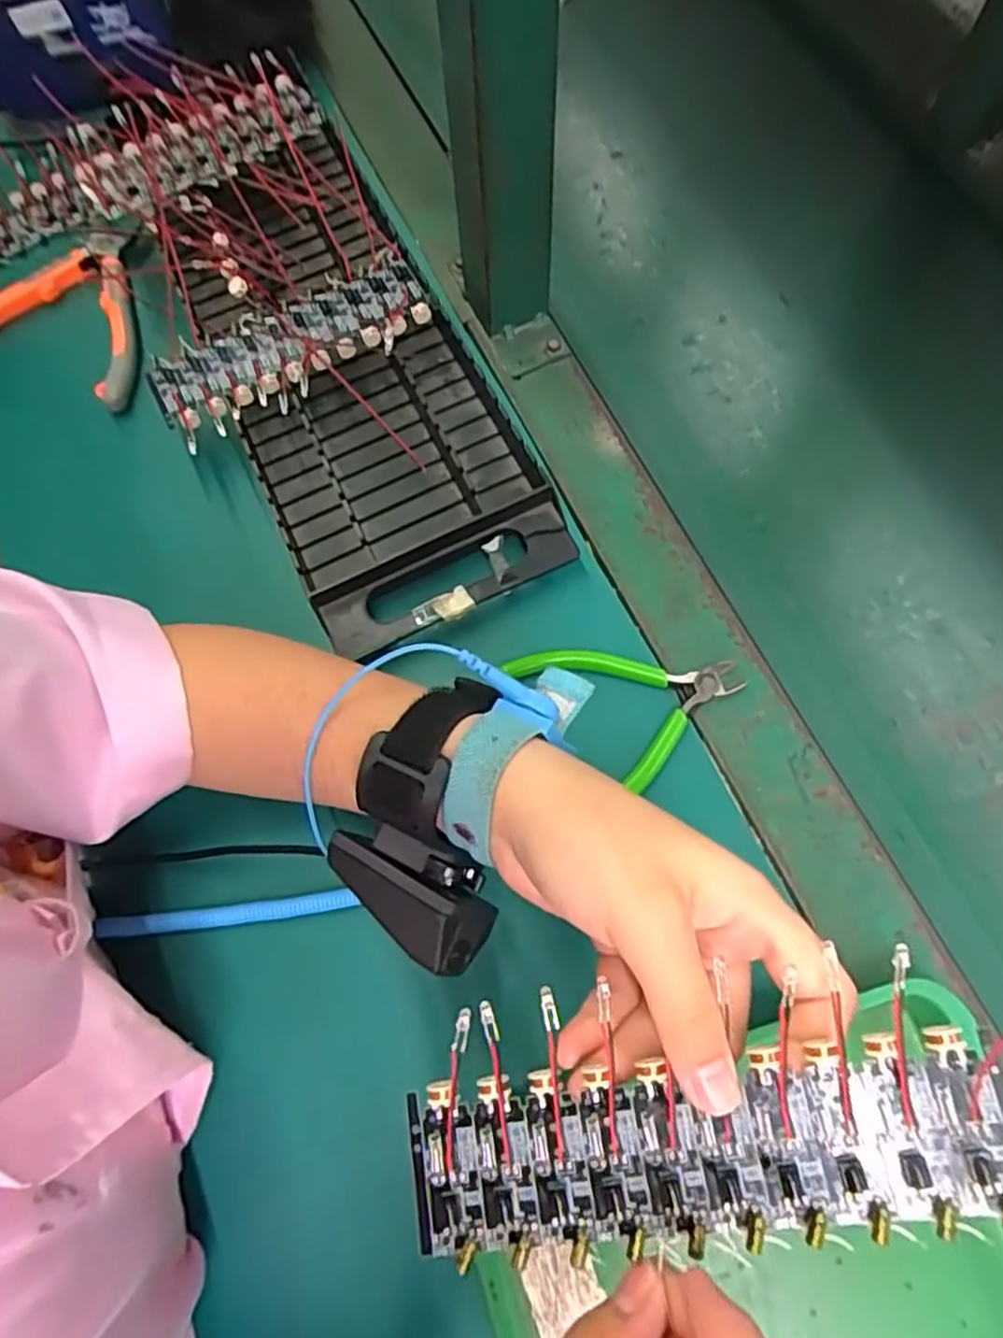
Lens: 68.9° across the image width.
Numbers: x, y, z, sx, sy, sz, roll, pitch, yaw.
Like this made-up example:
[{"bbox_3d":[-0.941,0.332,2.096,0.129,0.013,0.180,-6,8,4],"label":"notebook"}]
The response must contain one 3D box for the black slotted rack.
[{"bbox_3d":[-0.104,-0.177,0.434,0.159,0.036,0.359,-26,72,-6],"label":"black slotted rack"}]

